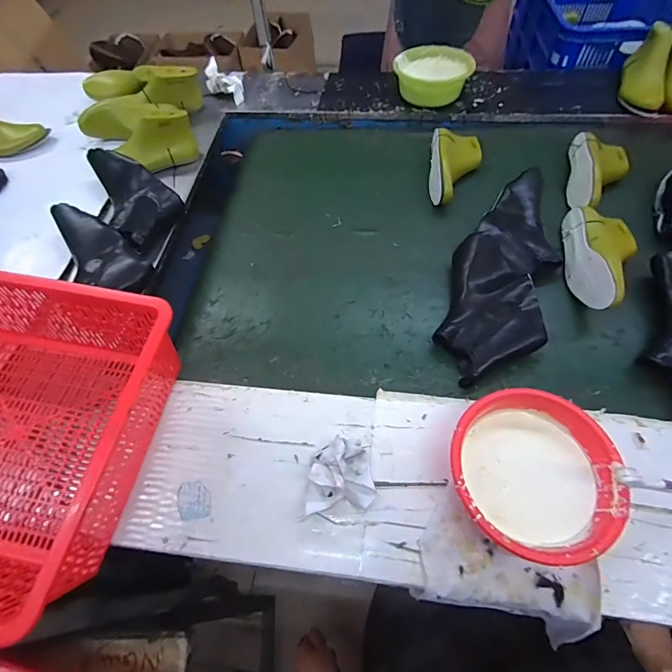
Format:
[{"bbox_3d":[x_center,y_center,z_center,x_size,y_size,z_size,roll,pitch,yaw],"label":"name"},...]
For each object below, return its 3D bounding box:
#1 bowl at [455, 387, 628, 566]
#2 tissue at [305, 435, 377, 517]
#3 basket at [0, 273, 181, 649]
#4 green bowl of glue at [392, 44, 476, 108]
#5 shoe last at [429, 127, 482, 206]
[{"bbox_3d":[0.238,0.172,0.467,0.186,0.082,0.184,-2,61,3],"label":"bowl"},{"bbox_3d":[0.004,0.176,0.493,0.091,0.054,0.098,-6,61,1],"label":"tissue"},{"bbox_3d":[-0.469,0.113,0.488,0.461,0.153,0.355,8,62,9],"label":"basket"},{"bbox_3d":[0.246,-0.660,0.939,0.184,0.069,0.189,18,64,14],"label":"green bowl of glue"},{"bbox_3d":[0.264,-0.370,0.813,0.110,0.065,0.209,7,62,8],"label":"shoe last"}]

